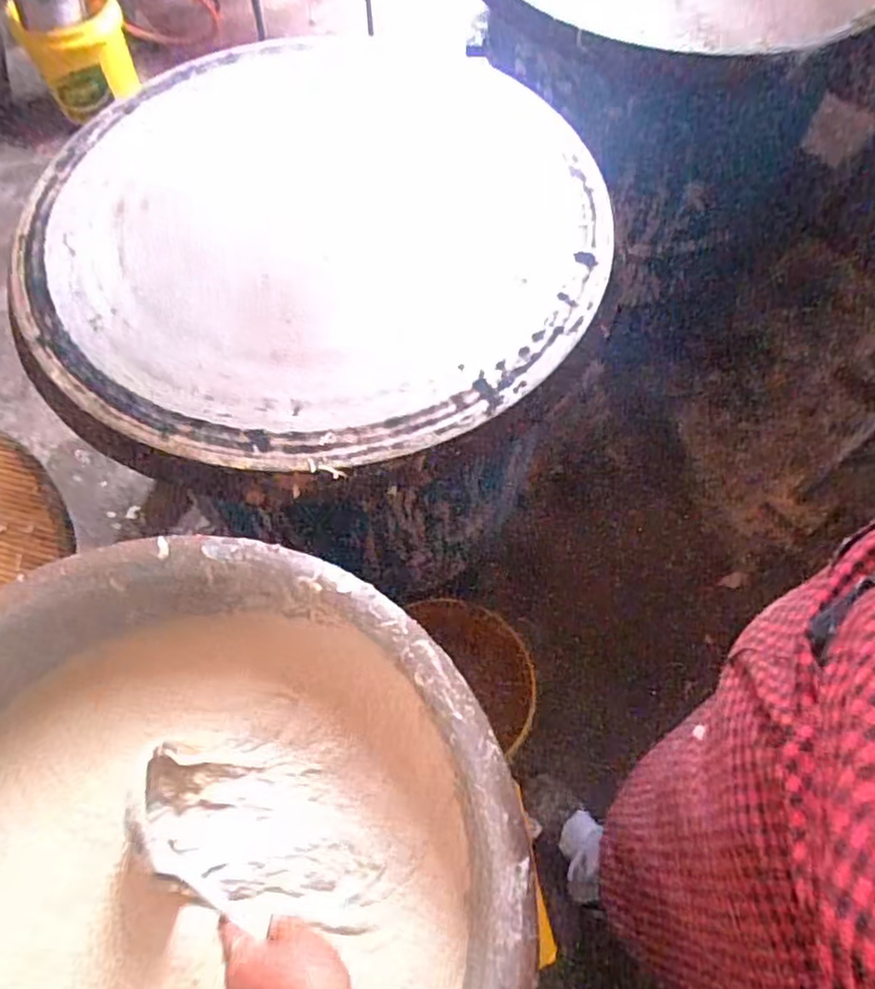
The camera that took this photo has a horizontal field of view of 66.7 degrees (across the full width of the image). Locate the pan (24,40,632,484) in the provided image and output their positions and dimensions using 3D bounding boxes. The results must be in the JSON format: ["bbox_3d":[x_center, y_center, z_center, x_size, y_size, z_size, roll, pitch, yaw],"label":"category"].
[{"bbox_3d":[-0.124,-0.301,0.732,0.629,0.052,0.588,0,64,0],"label":"pan"}]

